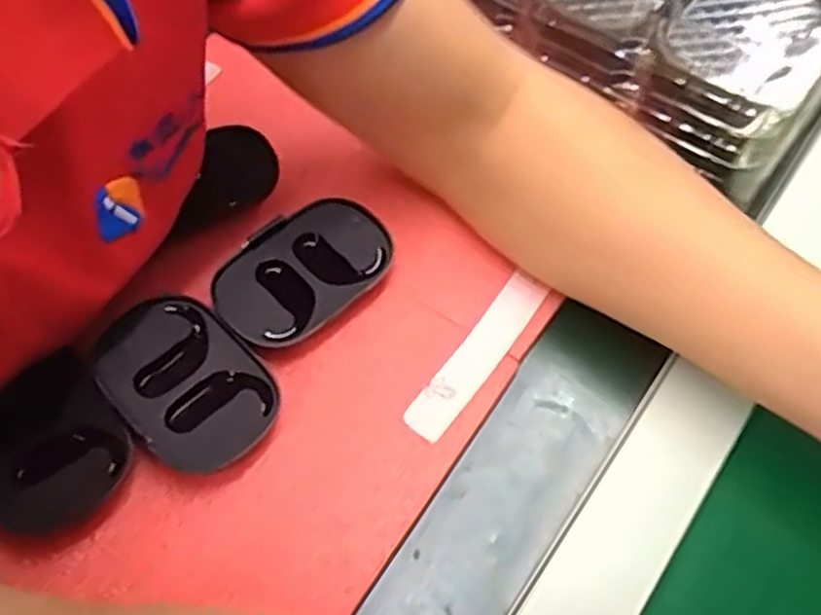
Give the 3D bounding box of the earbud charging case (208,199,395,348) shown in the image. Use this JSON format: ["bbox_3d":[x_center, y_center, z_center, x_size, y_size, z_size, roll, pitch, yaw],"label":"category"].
[{"bbox_3d":[-0.053,-0.017,0.373,0.060,0.016,0.087,40,65,20],"label":"earbud charging case"}]

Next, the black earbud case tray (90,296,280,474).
[{"bbox_3d":[-0.100,0.035,0.341,0.083,0.016,0.058,38,64,19],"label":"black earbud case tray"}]

